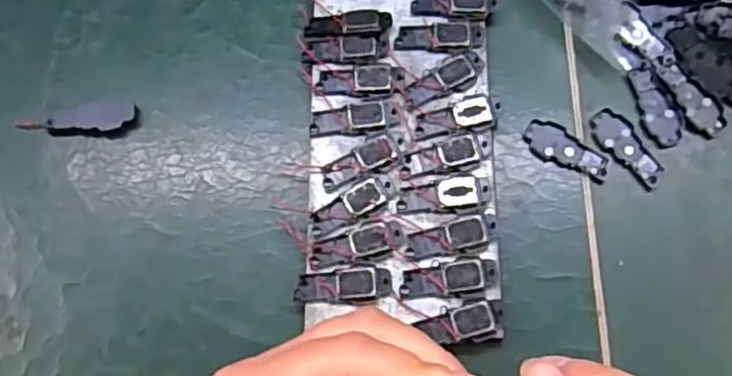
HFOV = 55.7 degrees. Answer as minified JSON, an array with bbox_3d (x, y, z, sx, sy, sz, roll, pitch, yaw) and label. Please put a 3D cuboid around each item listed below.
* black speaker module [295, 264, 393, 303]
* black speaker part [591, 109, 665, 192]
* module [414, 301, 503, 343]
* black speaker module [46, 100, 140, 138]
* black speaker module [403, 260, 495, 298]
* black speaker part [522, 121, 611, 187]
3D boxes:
[{"bbox_3d":[-0.009,0.039,0.281,0.039,0.004,0.014,-3,71,1],"label":"black speaker module"},{"bbox_3d":[0.114,-0.018,0.302,0.016,0.004,0.040,-31,73,-8],"label":"black speaker part"},{"bbox_3d":[0.038,0.054,0.274,0.033,0.004,0.015,-8,71,0],"label":"module"},{"bbox_3d":[-0.123,-0.032,0.312,0.039,0.004,0.017,0,71,2],"label":"black speaker module"},{"bbox_3d":[0.033,0.036,0.280,0.038,0.004,0.013,-4,71,1],"label":"black speaker module"},{"bbox_3d":[0.088,-0.017,0.302,0.039,0.004,0.016,31,75,12],"label":"black speaker part"}]

